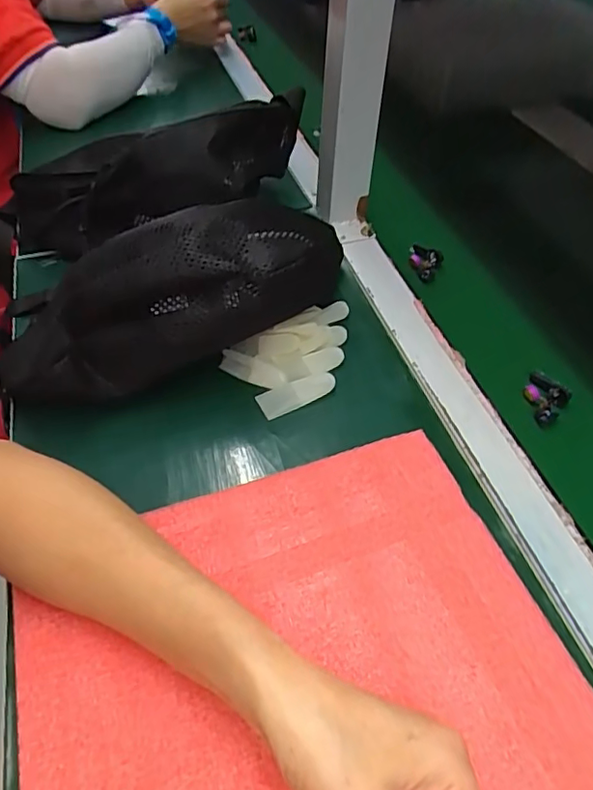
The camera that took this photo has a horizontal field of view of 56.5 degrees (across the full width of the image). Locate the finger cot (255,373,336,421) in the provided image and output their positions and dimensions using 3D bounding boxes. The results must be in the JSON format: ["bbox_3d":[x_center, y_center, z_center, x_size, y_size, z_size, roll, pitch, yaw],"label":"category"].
[{"bbox_3d":[0.001,-0.002,0.409,0.058,0.004,0.022,-18,52,-14],"label":"finger cot"}]

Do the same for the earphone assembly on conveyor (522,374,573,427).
[{"bbox_3d":[0.182,0.003,0.408,0.031,0.013,0.040,33,57,25],"label":"earphone assembly on conveyor"}]

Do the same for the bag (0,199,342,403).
[{"bbox_3d":[-0.086,-0.067,0.401,0.259,0.106,0.091,-13,51,-10],"label":"bag"}]

